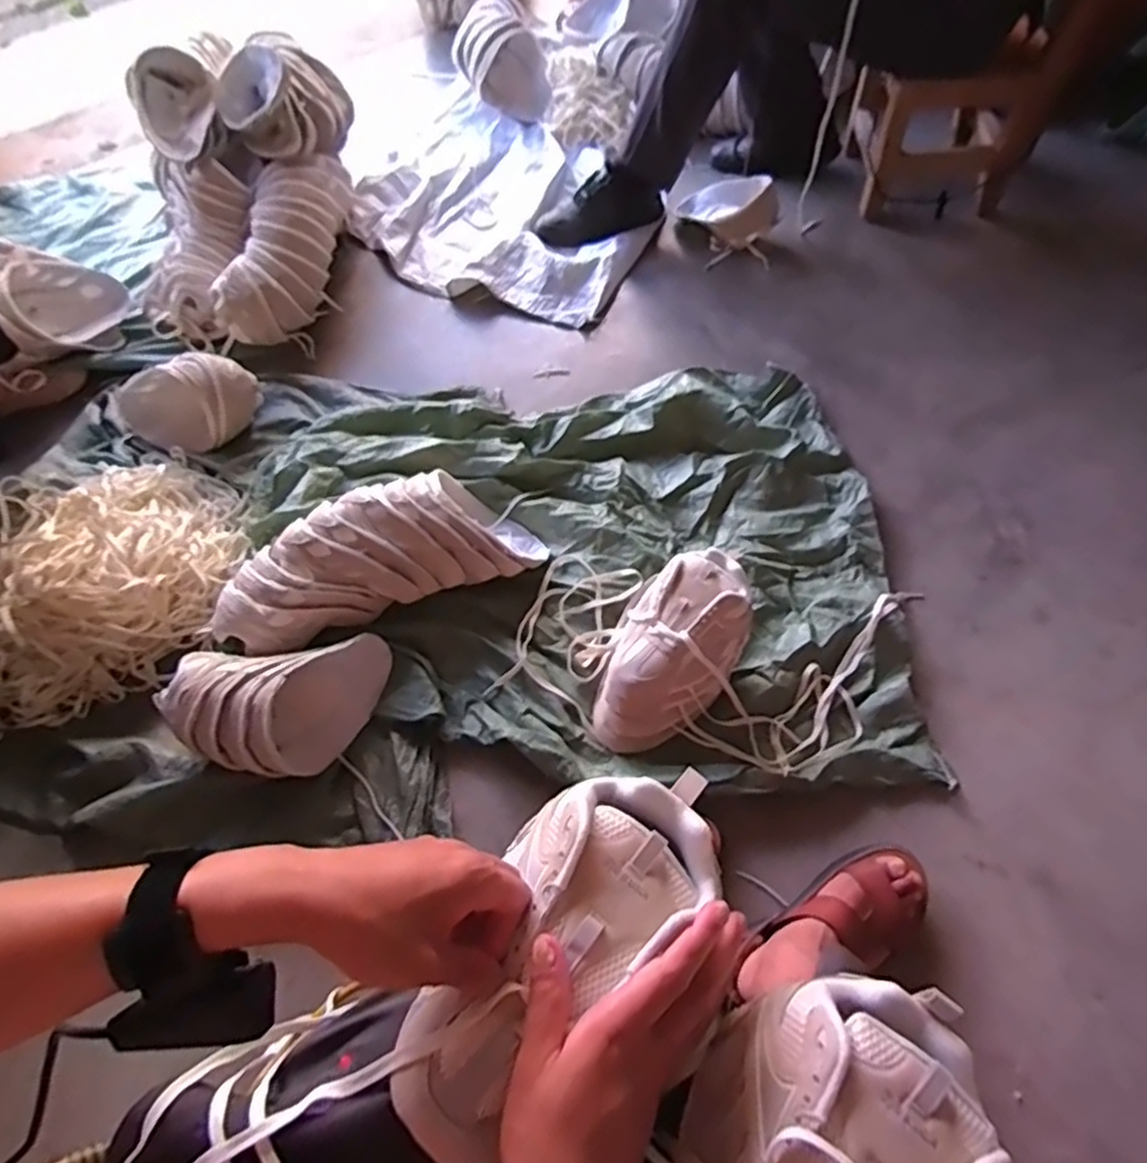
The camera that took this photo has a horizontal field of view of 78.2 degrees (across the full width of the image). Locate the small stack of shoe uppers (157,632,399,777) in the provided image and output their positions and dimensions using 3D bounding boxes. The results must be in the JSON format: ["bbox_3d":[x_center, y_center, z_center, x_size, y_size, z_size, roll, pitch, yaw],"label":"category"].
[{"bbox_3d":[-0.387,0.164,0.933,0.272,0.126,0.154,-13,60,-4],"label":"small stack of shoe uppers"}]

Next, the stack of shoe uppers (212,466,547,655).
[{"bbox_3d":[-0.289,-0.046,1.043,0.451,0.141,0.180,-20,61,-8],"label":"stack of shoe uppers"}]

